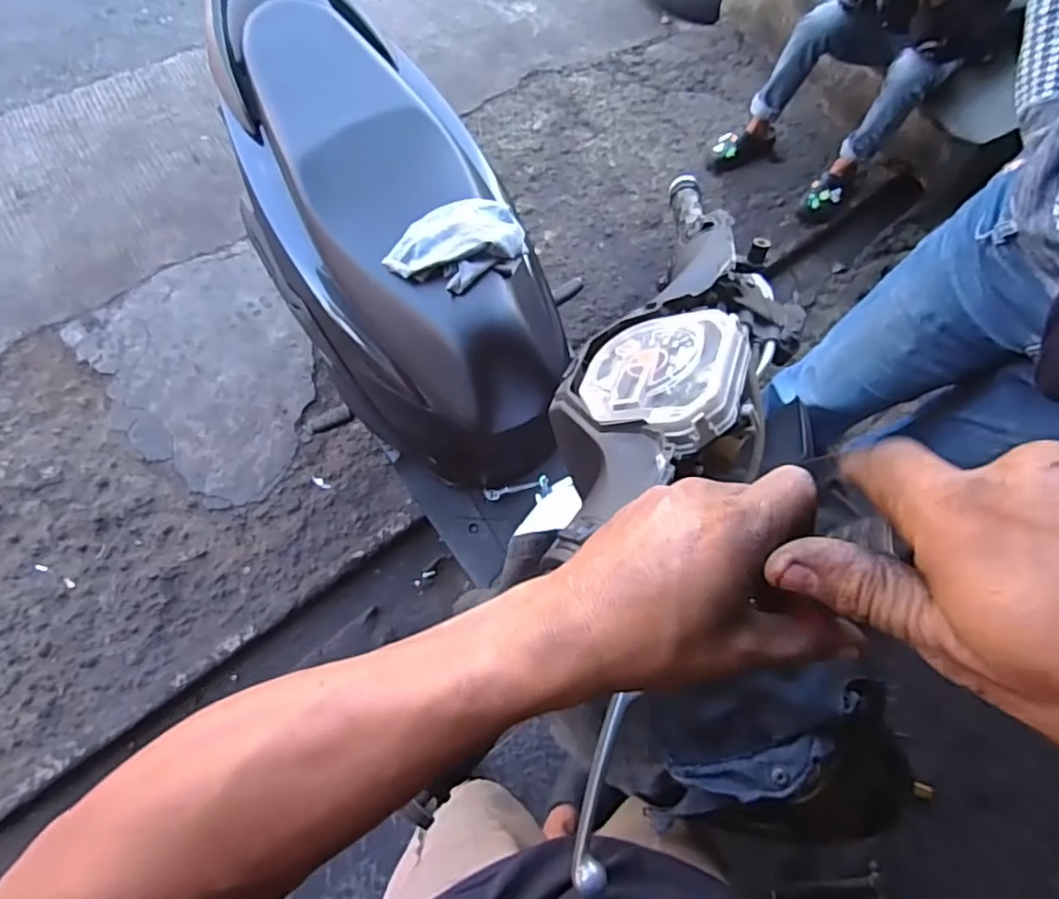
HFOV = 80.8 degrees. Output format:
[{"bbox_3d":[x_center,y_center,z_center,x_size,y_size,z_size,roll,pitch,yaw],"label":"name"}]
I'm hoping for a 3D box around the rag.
[{"bbox_3d":[-0.095,-0.277,0.841,0.192,0.048,0.129,-32,71,-11],"label":"rag"}]

